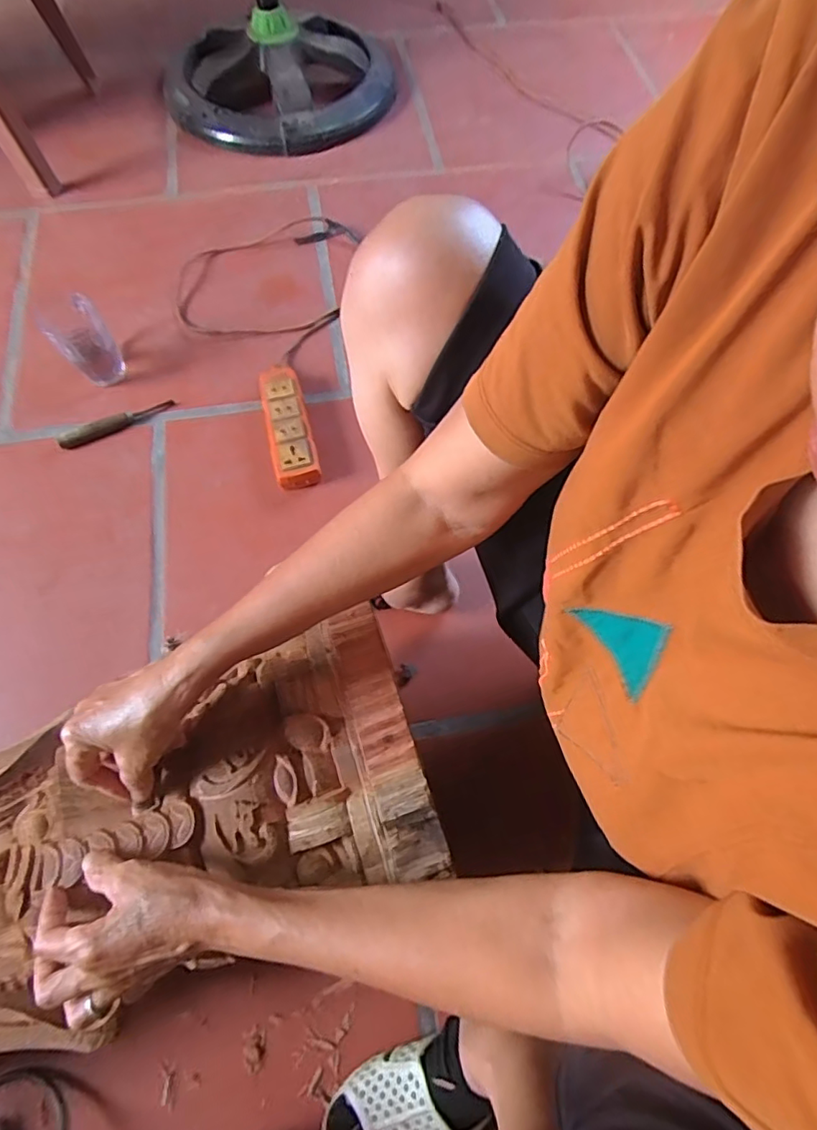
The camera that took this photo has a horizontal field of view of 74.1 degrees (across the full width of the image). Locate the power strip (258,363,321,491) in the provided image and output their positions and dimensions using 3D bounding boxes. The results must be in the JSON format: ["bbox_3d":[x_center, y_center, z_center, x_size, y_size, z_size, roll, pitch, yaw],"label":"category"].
[{"bbox_3d":[-0.176,-0.205,0.798,0.063,0.041,0.207,-14,67,-5],"label":"power strip"}]

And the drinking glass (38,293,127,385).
[{"bbox_3d":[-0.480,-0.329,0.811,0.077,0.115,0.071,-35,70,-14],"label":"drinking glass"}]

